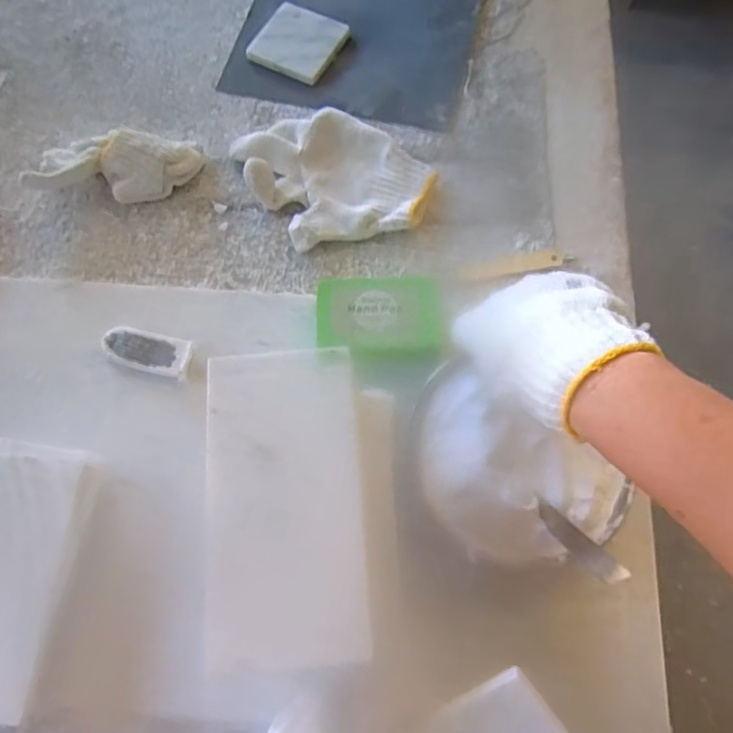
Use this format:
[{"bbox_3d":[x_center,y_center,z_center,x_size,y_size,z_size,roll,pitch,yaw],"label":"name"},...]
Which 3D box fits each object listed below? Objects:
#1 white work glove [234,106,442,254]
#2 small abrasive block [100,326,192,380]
[{"bbox_3d":[-0.026,-0.168,0.496,0.157,0.034,0.124,-13,70,-4],"label":"white work glove"},{"bbox_3d":[-0.171,-0.011,0.443,0.072,0.015,0.032,16,71,6],"label":"small abrasive block"}]

